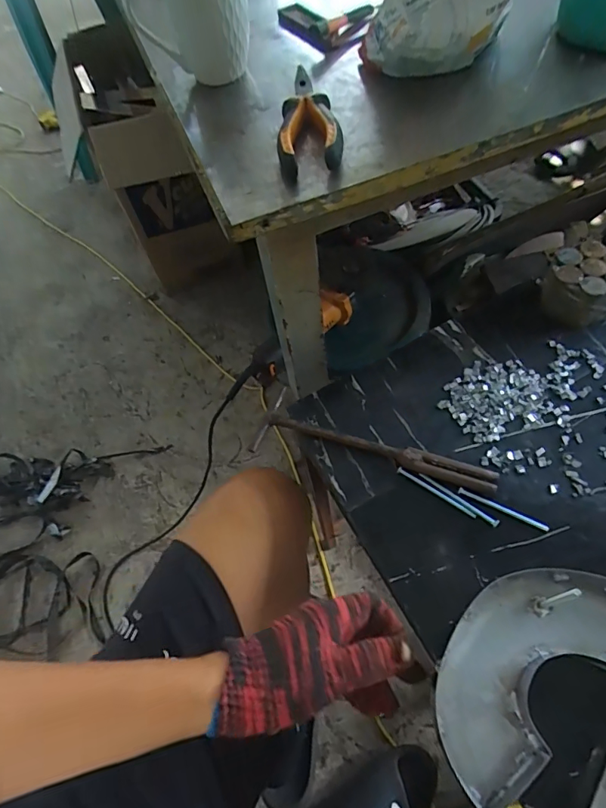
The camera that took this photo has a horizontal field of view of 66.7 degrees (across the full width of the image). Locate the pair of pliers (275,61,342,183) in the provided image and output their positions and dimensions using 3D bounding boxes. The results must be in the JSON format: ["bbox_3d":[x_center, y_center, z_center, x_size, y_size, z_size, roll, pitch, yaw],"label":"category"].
[{"bbox_3d":[0.001,-0.252,0.404,0.052,0.024,0.143,-8,60,3],"label":"pair of pliers"}]

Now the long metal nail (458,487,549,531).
[{"bbox_3d":[0.172,0.090,0.396,0.076,0.004,0.006,21,65,19],"label":"long metal nail"}]

